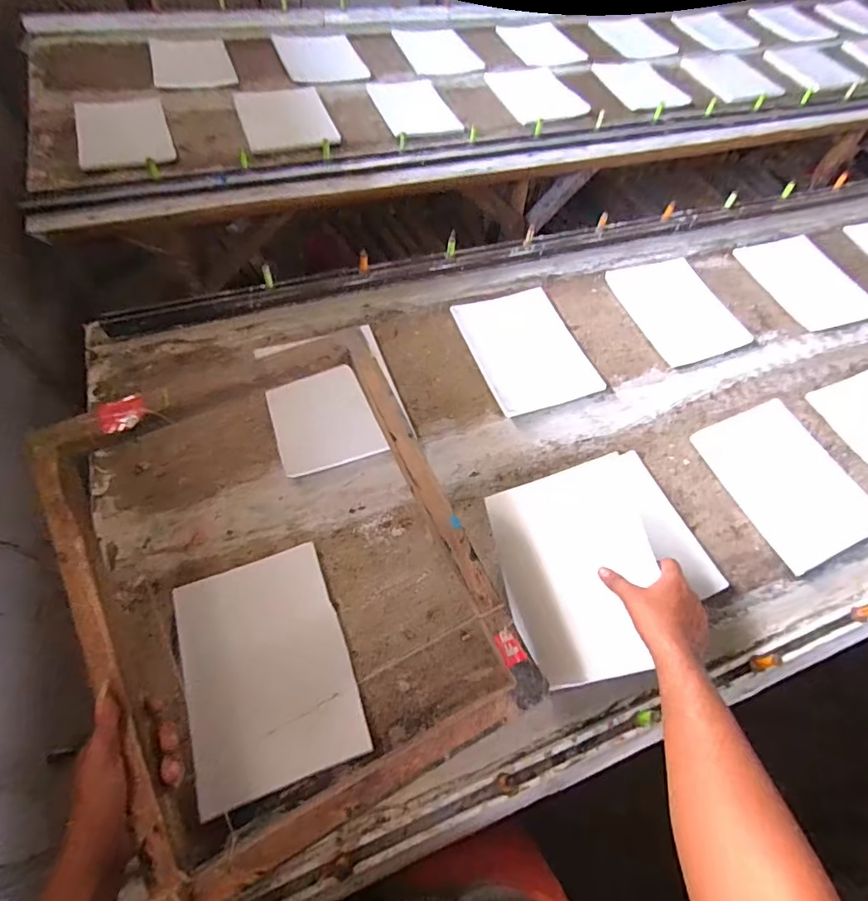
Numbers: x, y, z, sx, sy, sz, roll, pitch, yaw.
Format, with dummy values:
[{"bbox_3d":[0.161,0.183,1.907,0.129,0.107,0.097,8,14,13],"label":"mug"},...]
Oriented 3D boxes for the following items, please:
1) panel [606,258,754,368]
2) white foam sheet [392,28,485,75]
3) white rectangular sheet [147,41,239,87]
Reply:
[{"bbox_3d":[0.516,-0.305,1.038,0.191,0.011,0.276,-18,61,-5],"label":"panel"},{"bbox_3d":[0.006,-1.222,1.491,0.206,0.010,0.266,-19,63,-16],"label":"white foam sheet"},{"bbox_3d":[-0.658,-1.052,1.326,0.201,0.011,0.197,-16,72,-17],"label":"white rectangular sheet"}]

